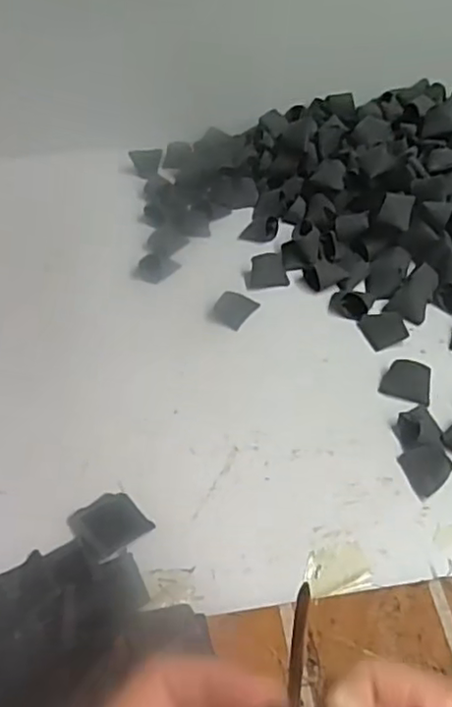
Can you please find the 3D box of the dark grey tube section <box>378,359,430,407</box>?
[{"bbox_3d":[0.171,0.025,0.582,0.044,0.019,0.032,18,51,18],"label":"dark grey tube section"}]

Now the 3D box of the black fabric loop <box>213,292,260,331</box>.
[{"bbox_3d":[0.008,-0.048,0.654,0.035,0.012,0.039,23,53,21],"label":"black fabric loop"}]

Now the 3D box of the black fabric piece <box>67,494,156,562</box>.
[{"bbox_3d":[-0.092,0.134,0.493,0.049,0.005,0.051,-35,55,-25],"label":"black fabric piece"}]

